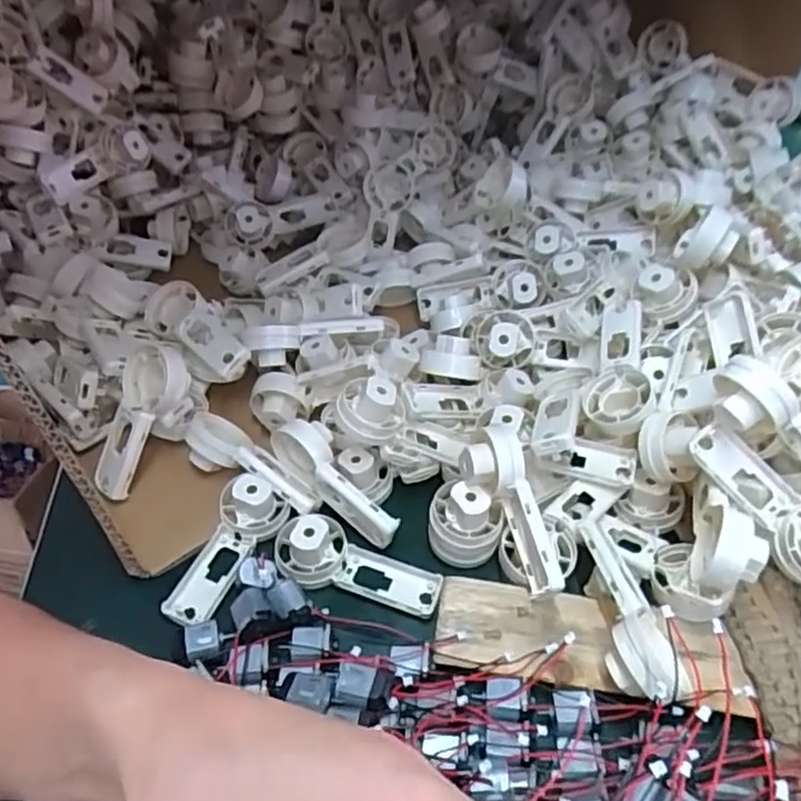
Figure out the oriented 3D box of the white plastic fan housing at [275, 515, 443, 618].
[{"bbox_3d":[-0.024,0.090,0.359,0.091,0.023,0.036,20,46,1],"label":"white plastic fan housing"}]

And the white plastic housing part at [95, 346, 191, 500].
[{"bbox_3d":[-0.156,0.013,0.391,0.037,0.015,0.093,24,91,22],"label":"white plastic housing part"}]

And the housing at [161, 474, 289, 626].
[{"bbox_3d":[-0.096,0.083,0.364,0.036,0.026,0.084,21,64,19],"label":"housing"}]

